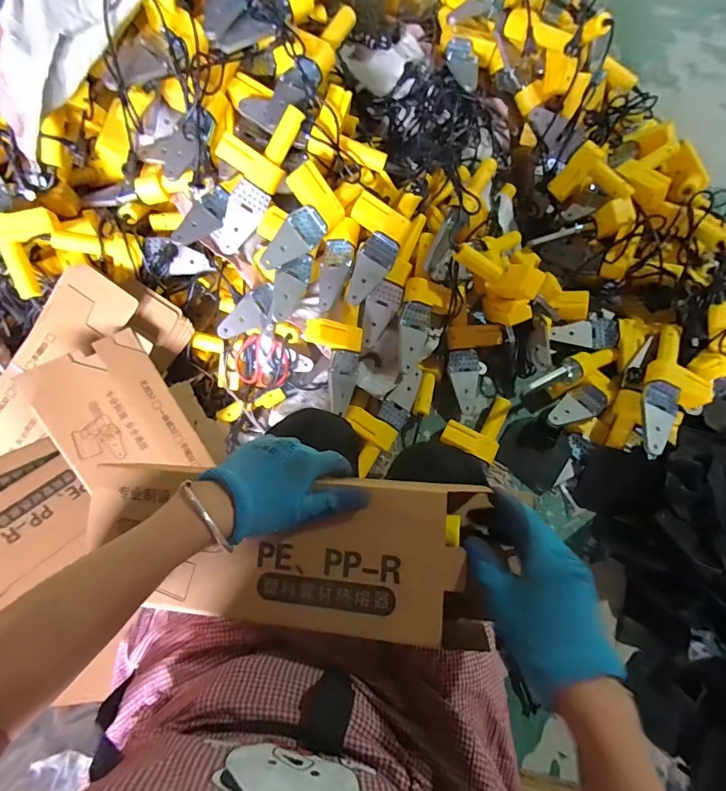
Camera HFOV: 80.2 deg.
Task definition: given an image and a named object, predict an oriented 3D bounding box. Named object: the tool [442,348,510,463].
[{"bbox_3d":[0.237,0.059,0.906,0.115,0.044,0.145,22,69,8],"label":"tool"}]

